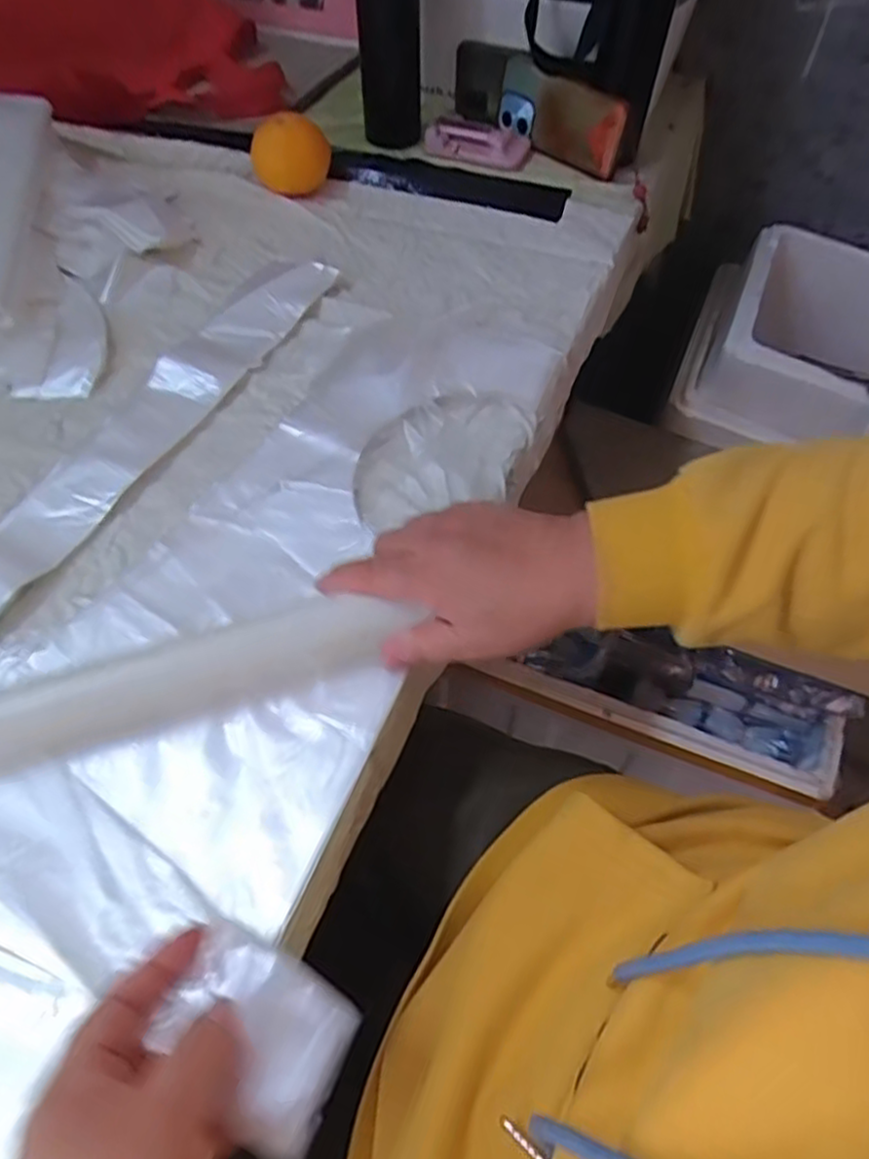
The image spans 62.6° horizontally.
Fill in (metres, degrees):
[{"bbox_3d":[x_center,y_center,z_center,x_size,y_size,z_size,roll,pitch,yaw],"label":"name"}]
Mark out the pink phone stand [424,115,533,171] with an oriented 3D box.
[{"bbox_3d":[0.051,-0.480,0.778,0.113,0.029,0.064,28,60,18],"label":"pink phone stand"}]

